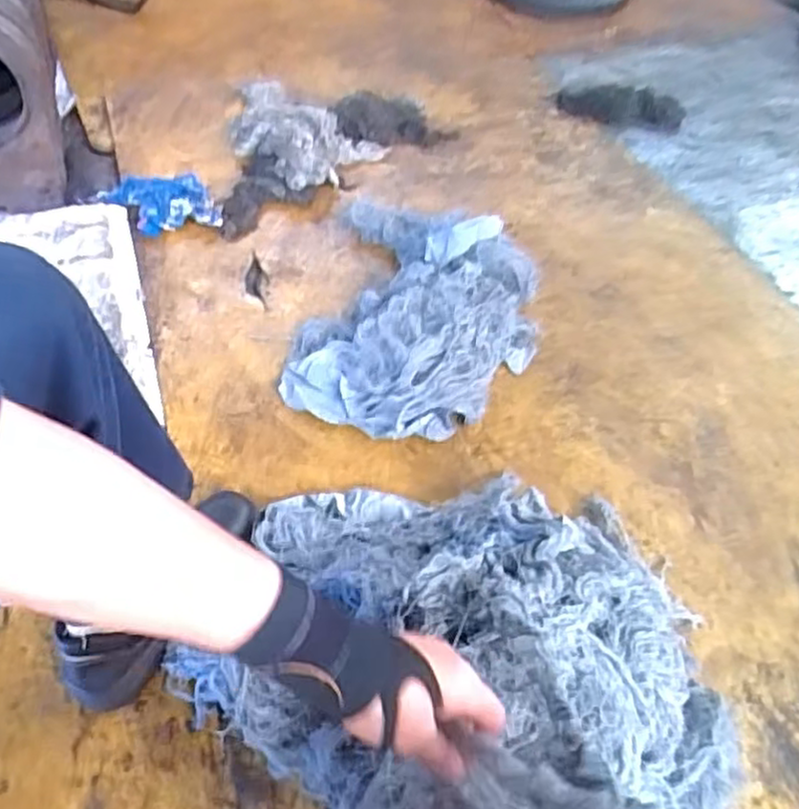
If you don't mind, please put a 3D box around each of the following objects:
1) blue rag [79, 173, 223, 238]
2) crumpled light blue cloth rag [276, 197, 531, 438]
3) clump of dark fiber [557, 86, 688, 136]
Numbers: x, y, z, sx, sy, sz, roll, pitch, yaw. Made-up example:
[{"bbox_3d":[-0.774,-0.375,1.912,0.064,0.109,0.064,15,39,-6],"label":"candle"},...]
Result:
[{"bbox_3d":[-0.433,-0.349,1.255,0.240,0.052,0.104,8,52,4],"label":"blue rag"},{"bbox_3d":[0.042,-0.164,1.097,0.341,0.108,0.476,12,52,7],"label":"crumpled light blue cloth rag"},{"bbox_3d":[0.473,-0.634,1.537,0.259,0.032,0.139,16,53,10],"label":"clump of dark fiber"}]

